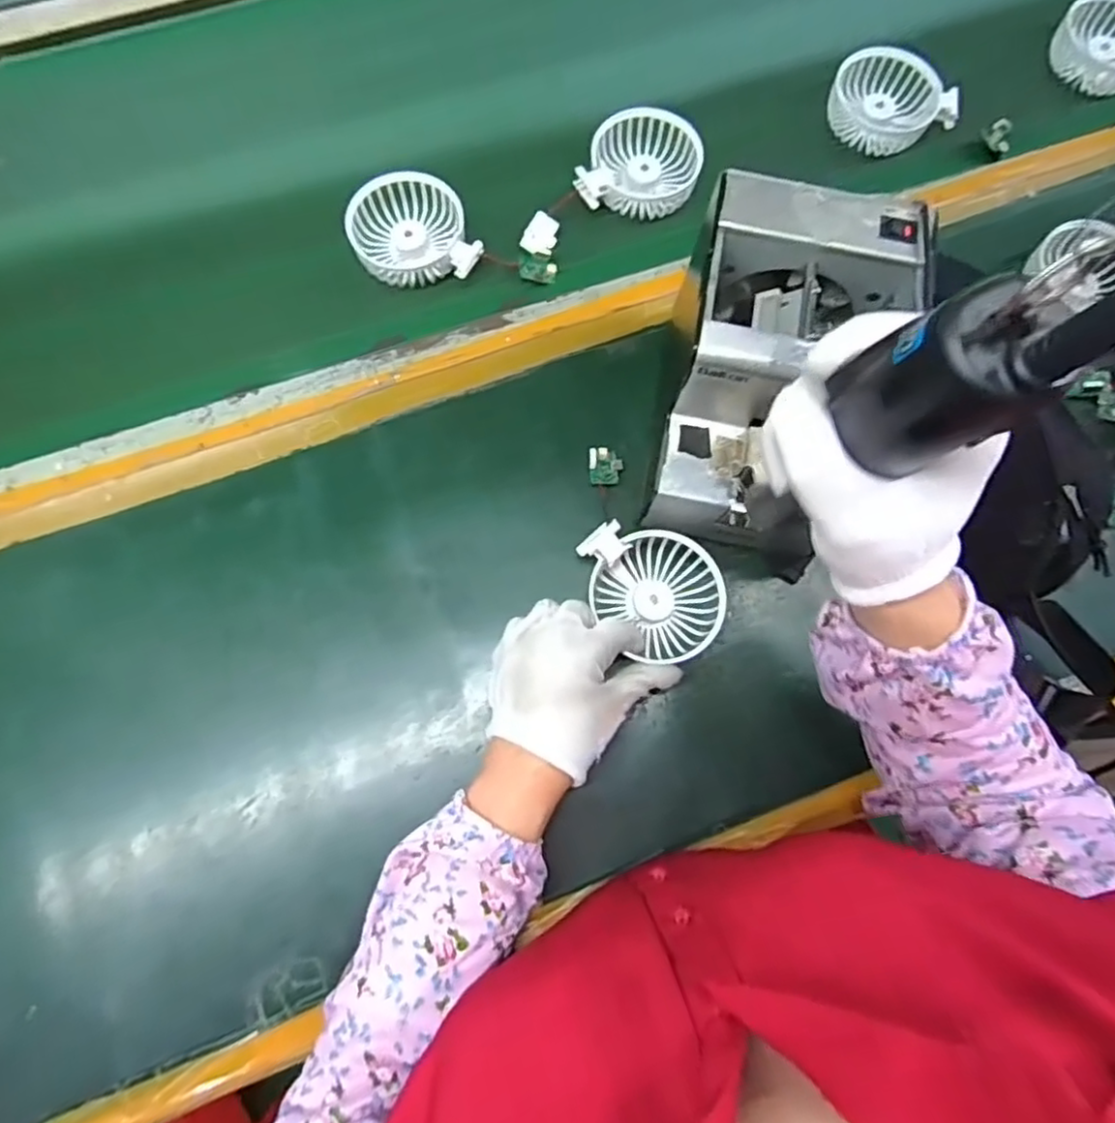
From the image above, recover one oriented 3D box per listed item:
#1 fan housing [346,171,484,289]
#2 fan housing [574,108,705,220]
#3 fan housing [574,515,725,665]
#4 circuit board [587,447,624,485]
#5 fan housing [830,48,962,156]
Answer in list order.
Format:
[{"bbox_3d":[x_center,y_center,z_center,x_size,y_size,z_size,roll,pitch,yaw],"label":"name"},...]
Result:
[{"bbox_3d":[-0.114,-0.266,0.524,0.102,0.027,0.088,0,76,-2],"label":"fan housing"},{"bbox_3d":[0.067,-0.329,0.541,0.100,0.031,0.081,-1,76,-3],"label":"fan housing"},{"bbox_3d":[0.062,0.024,0.448,0.096,0.030,0.084,13,79,2],"label":"fan housing"},{"bbox_3d":[0.036,-0.070,0.481,0.026,0.009,0.029,-6,76,-4],"label":"circuit board"},{"bbox_3d":[0.282,-0.393,0.566,0.082,0.035,0.093,-36,83,6],"label":"fan housing"}]

